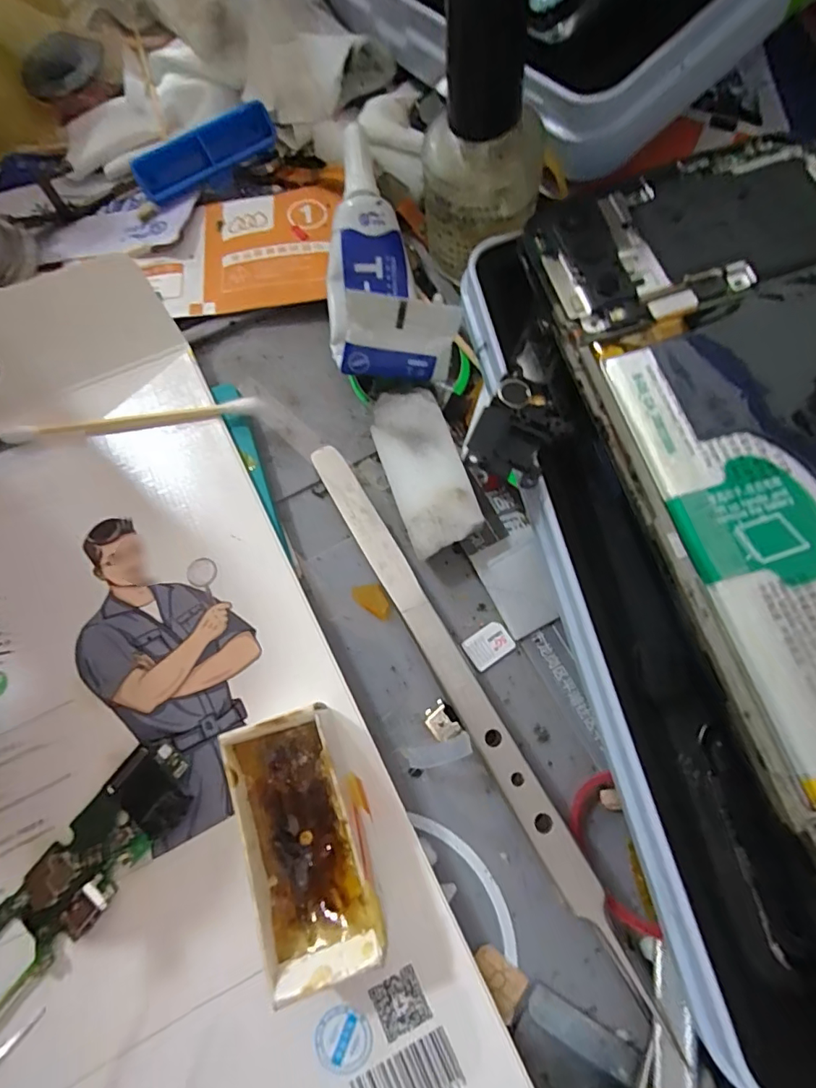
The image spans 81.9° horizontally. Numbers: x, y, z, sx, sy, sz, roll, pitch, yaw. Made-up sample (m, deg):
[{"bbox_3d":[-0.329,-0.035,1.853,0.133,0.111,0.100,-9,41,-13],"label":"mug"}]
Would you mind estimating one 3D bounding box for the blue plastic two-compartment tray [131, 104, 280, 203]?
[{"bbox_3d":[-0.070,-0.136,0.163,0.051,0.007,0.014,-33,77,-8],"label":"blue plastic two-compartment tray"}]

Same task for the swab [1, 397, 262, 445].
[{"bbox_3d":[-0.078,-0.035,0.134,0.071,0.004,0.004,-9,75,-2],"label":"swab"}]

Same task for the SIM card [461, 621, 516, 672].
[{"bbox_3d":[0.022,0.027,0.127,0.012,0.004,0.009,-32,77,-7],"label":"SIM card"}]

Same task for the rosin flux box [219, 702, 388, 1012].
[{"bbox_3d":[-0.022,0.060,0.098,0.023,0.019,0.046,-20,75,-5],"label":"rosin flux box"}]

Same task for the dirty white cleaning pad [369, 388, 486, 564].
[{"bbox_3d":[0.004,-0.021,0.129,0.020,0.006,0.044,-24,79,15],"label":"dirty white cleaning pad"}]

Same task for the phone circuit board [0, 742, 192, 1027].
[{"bbox_3d":[-0.073,0.074,0.101,0.018,0.004,0.064,38,78,10],"label":"phone circuit board"}]

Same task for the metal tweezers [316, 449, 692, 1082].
[{"bbox_3d":[0.013,0.035,0.117,0.008,0.004,0.152,-30,71,-6],"label":"metal tweezers"}]

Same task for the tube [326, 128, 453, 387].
[{"bbox_3d":[-0.008,-0.085,0.139,0.029,0.024,0.084,-6,75,-1],"label":"tube"}]

